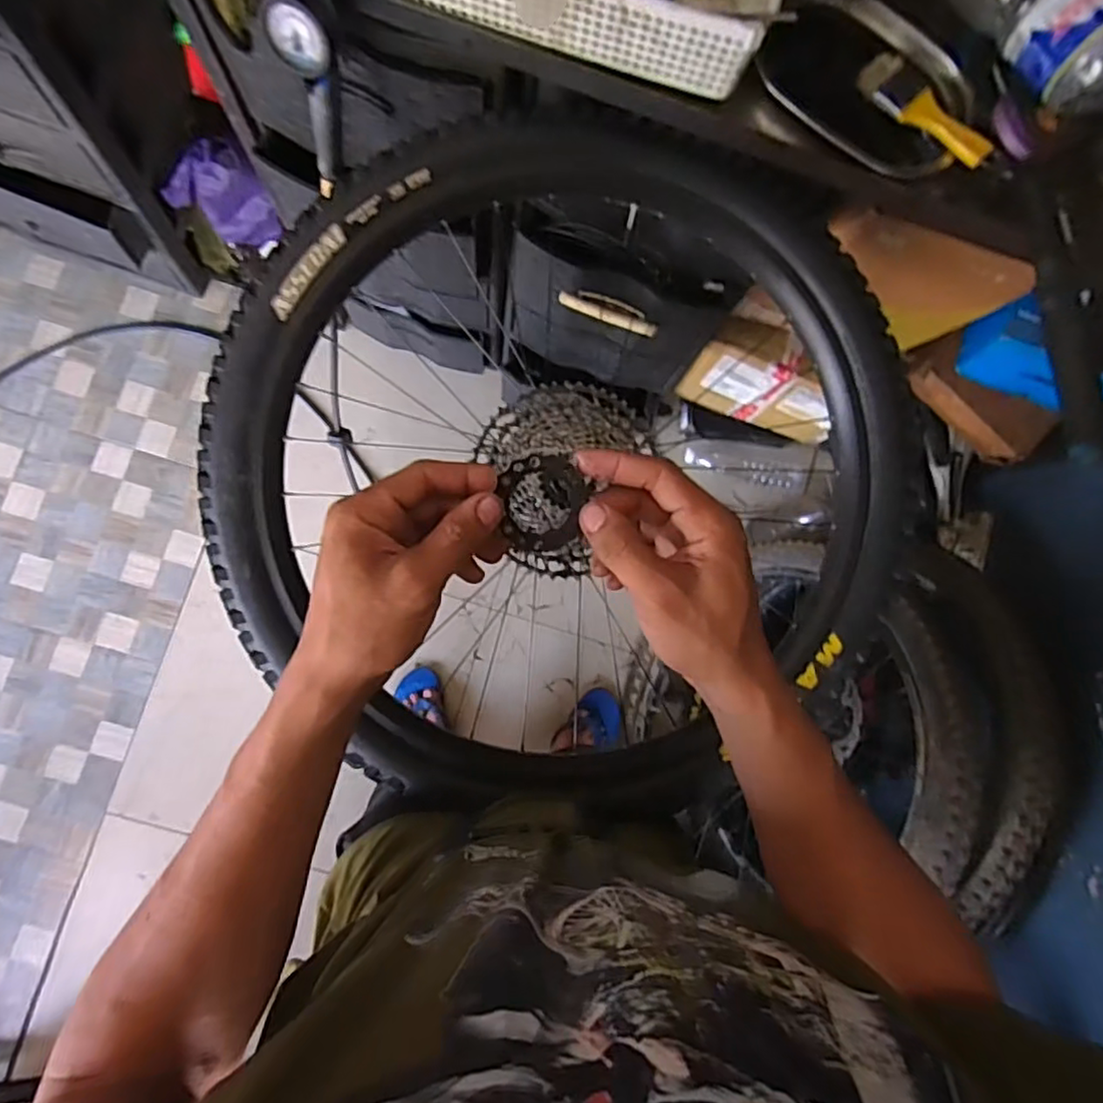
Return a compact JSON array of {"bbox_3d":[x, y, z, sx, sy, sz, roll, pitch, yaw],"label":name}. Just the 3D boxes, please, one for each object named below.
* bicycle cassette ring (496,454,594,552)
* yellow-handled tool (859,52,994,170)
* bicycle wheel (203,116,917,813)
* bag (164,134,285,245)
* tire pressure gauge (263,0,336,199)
[{"bbox_3d":[-0.003,-0.026,0.356,0.049,0.006,0.051,-5,105,-3],"label":"bicycle cassette ring"},{"bbox_3d":[0.347,-0.410,0.604,0.042,0.017,0.141,-39,79,-10],"label":"yellow-handled tool"},{"bbox_3d":[0.016,-0.076,0.667,0.697,0.131,0.675,1,85,-9],"label":"bicycle wheel"},{"bbox_3d":[-0.594,-0.623,1.154,0.146,0.171,0.095,-29,89,-8],"label":"bag"},{"bbox_3d":[-0.225,-0.432,0.627,0.053,0.202,0.042,-25,88,-8],"label":"tire pressure gauge"}]

